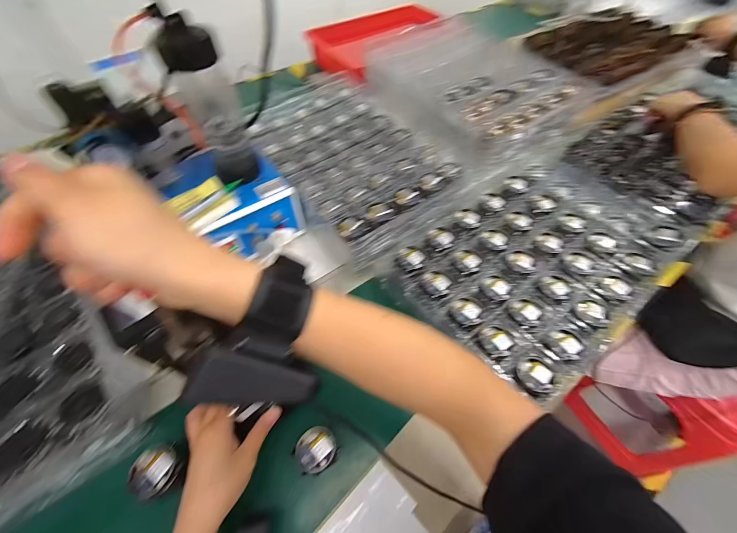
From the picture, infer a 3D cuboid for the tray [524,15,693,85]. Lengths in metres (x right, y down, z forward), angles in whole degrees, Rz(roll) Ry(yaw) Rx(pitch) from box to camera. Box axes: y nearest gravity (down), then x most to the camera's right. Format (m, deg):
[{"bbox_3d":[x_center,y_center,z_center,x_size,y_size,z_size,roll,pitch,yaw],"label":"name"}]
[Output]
[{"bbox_3d":[0.704,-0.657,0.893,0.441,0.057,0.281,-29,61,-18],"label":"tray"}]

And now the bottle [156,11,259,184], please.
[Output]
[{"bbox_3d":[-0.199,-0.202,0.405,0.059,0.191,0.058,-20,59,-13],"label":"bottle"}]

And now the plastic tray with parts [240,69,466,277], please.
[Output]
[{"bbox_3d":[-0.038,-0.237,0.617,0.297,0.033,0.476,-31,61,-19],"label":"plastic tray with parts"}]

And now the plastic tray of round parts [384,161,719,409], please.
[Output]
[{"bbox_3d":[0.299,-0.036,0.512,0.502,0.030,0.284,-33,62,-20],"label":"plastic tray of round parts"}]

